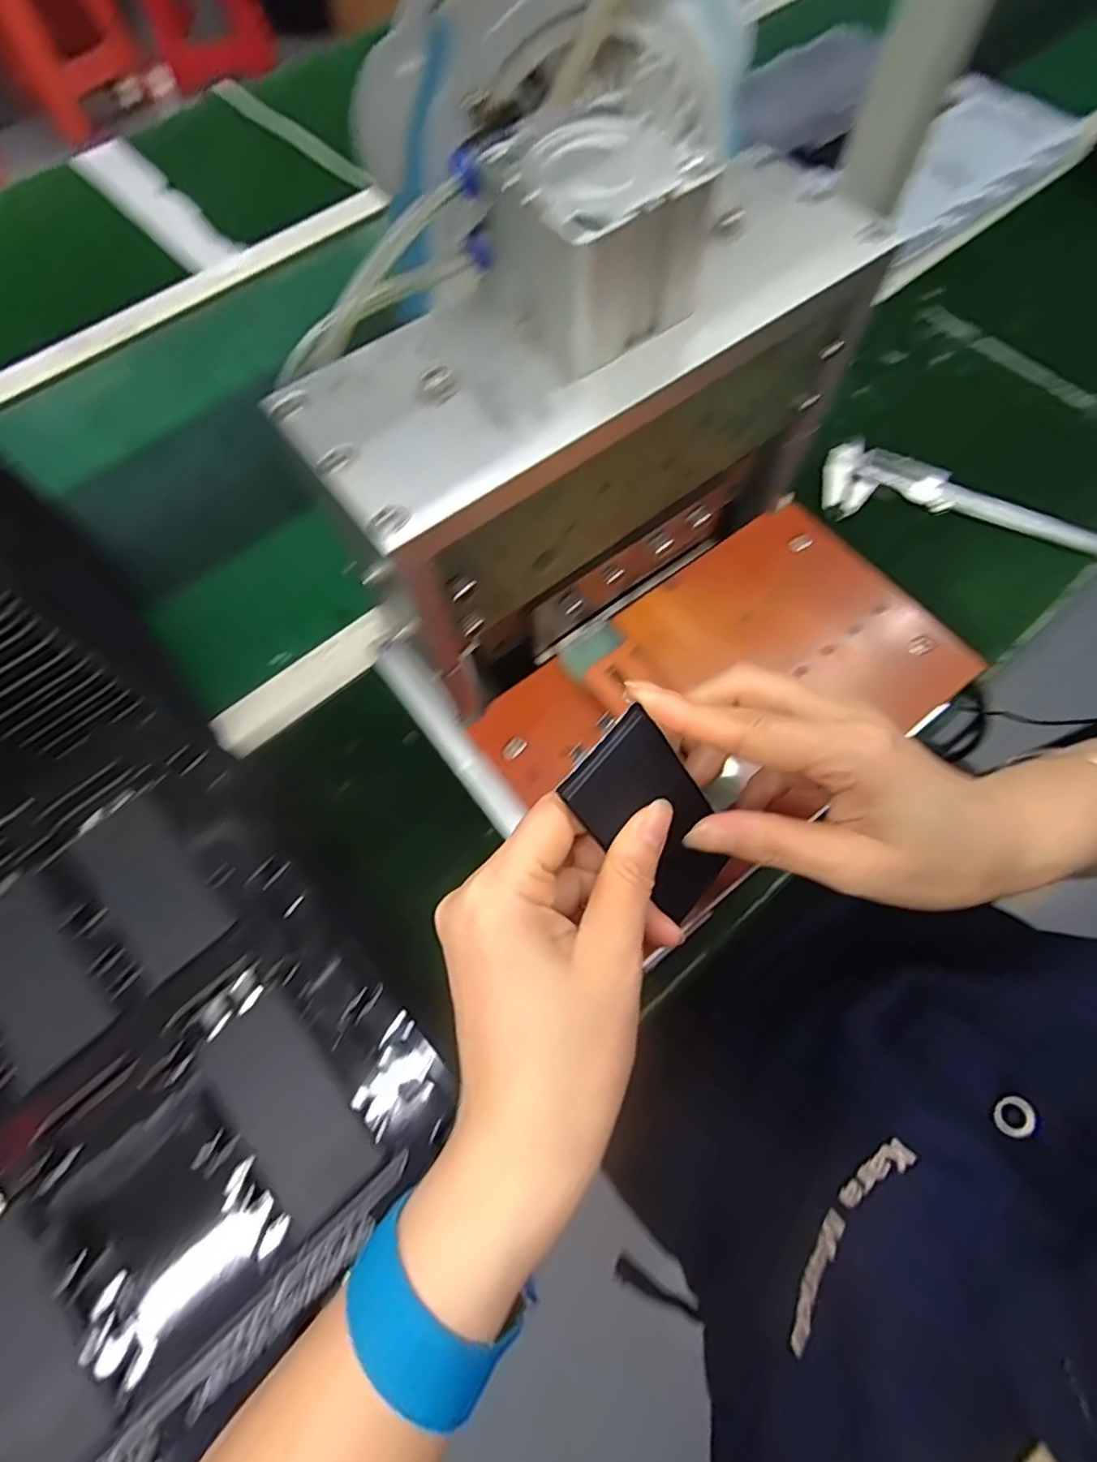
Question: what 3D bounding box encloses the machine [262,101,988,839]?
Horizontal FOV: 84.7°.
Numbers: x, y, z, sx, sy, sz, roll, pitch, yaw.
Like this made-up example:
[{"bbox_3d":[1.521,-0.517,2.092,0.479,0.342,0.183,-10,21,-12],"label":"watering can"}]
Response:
[{"bbox_3d":[0.057,-0.083,0.238,0.239,0.179,0.203,-29,71,-10],"label":"machine"}]

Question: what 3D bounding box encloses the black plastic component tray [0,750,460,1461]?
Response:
[{"bbox_3d":[-0.184,0.143,0.266,0.210,0.038,0.235,-41,73,-14],"label":"black plastic component tray"}]

